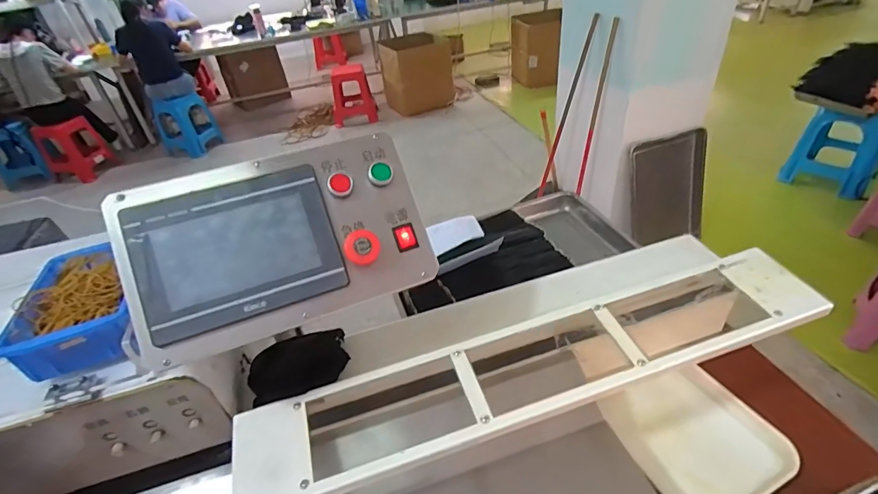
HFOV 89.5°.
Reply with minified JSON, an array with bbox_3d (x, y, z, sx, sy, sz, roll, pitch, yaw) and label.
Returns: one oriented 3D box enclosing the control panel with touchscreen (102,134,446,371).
[{"bbox_3d":[-0.175,-0.009,0.495,0.323,0.042,0.193,-18,83,-17],"label":"control panel with touchscreen"}]

